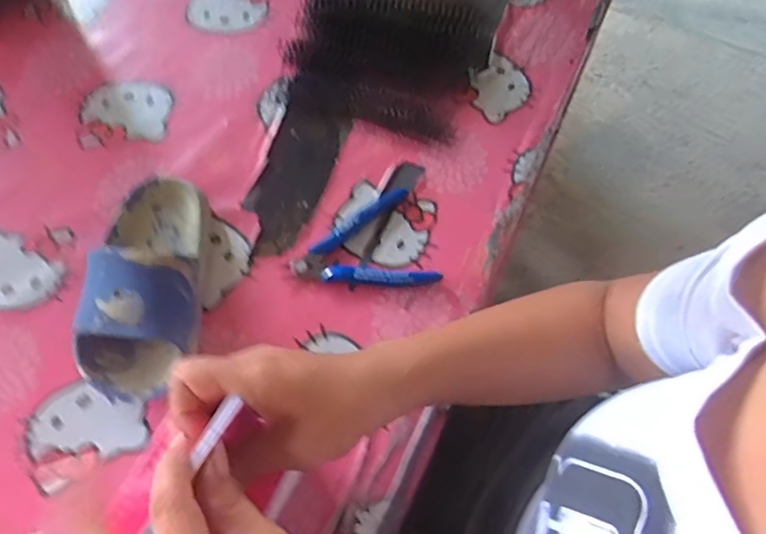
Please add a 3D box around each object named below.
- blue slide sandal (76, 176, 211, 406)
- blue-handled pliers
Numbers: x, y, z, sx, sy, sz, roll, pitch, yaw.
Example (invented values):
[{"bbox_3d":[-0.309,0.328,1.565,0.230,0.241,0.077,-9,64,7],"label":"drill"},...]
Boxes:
[{"bbox_3d":[-0.172,0.006,0.429,0.075,0.061,0.171,1,65,-2],"label":"blue slide sandal"},{"bbox_3d":[-0.019,-0.013,0.470,0.106,0.014,0.087,-16,67,-9],"label":"blue-handled pliers"}]

